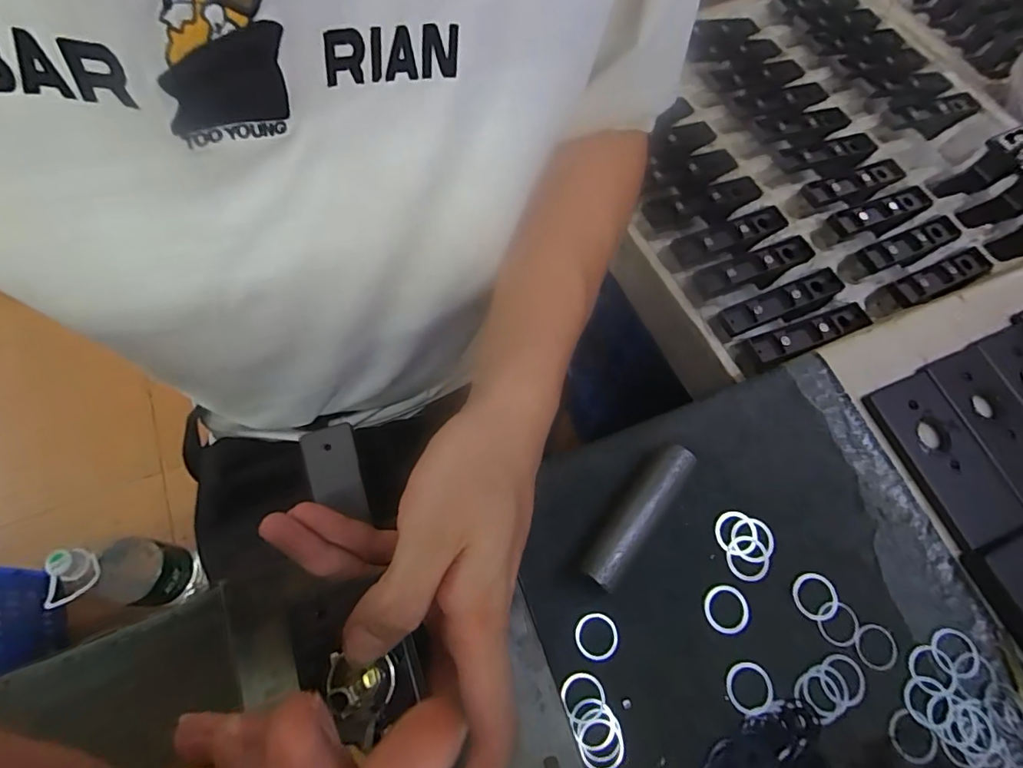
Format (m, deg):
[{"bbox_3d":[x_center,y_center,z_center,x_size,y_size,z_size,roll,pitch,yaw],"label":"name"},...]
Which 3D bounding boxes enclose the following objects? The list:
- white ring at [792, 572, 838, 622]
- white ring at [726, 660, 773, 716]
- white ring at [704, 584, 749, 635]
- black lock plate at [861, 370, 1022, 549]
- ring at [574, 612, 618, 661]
[{"bbox_3d":[0.178,0.124,0.302,0.026,0.004,0.026,1,67,-2],"label":"white ring"},{"bbox_3d":[0.131,0.166,0.283,0.026,0.004,0.025,5,67,-1],"label":"white ring"},{"bbox_3d":[0.123,0.129,0.297,0.025,0.004,0.026,1,67,-2],"label":"white ring"},{"bbox_3d":[0.275,0.044,0.328,0.049,0.012,0.102,-21,69,-11],"label":"black lock plate"},{"bbox_3d":[0.047,0.140,0.287,0.024,0.004,0.024,1,67,-2],"label":"ring"}]

